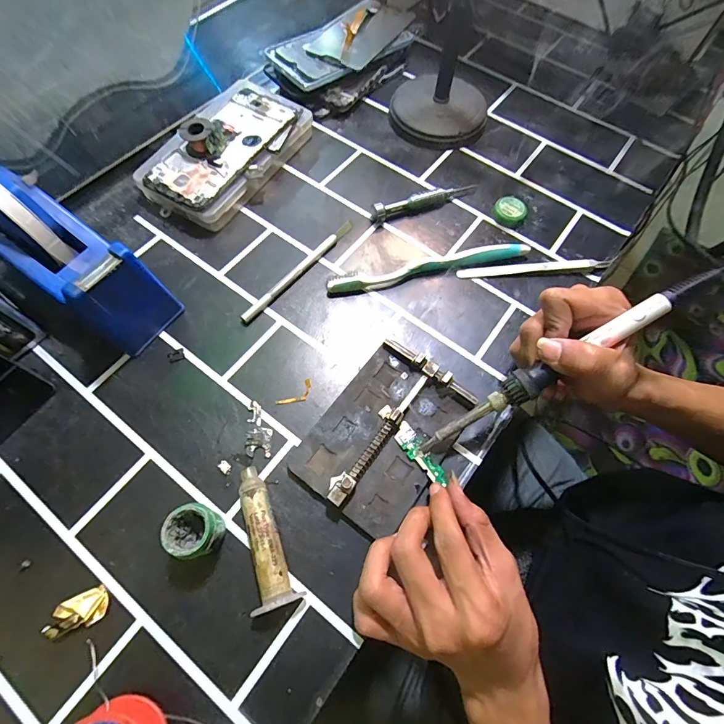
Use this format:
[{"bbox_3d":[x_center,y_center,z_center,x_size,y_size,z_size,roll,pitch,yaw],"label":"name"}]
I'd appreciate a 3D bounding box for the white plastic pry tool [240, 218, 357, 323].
[{"bbox_3d":[-0.055,-0.084,0.354,0.008,0.010,0.138,37,69,13],"label":"white plastic pry tool"}]

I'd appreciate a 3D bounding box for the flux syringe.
[{"bbox_3d":[-0.061,0.111,0.258,0.025,0.022,0.085,-13,67,-9],"label":"flux syringe"}]

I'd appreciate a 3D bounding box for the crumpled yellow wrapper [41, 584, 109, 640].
[{"bbox_3d":[-0.174,0.154,0.242,0.034,0.007,0.019,-21,69,-12],"label":"crumpled yellow wrapper"}]

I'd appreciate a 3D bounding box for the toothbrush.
[{"bbox_3d":[0.061,-0.084,0.354,0.184,0.016,0.016,-10,67,-8],"label":"toothbrush"}]

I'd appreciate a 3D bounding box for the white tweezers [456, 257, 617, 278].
[{"bbox_3d":[0.163,-0.087,0.366,0.149,0.012,0.011,-4,66,-5],"label":"white tweezers"}]

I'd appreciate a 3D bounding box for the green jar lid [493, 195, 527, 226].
[{"bbox_3d":[0.145,-0.148,0.387,0.030,0.012,0.031,1,66,-3],"label":"green jar lid"}]

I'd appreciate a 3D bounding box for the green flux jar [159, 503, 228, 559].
[{"bbox_3d":[-0.103,0.107,0.251,0.031,0.036,0.029,1,66,-3],"label":"green flux jar"}]

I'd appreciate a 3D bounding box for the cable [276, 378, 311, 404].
[{"bbox_3d":[-0.051,0.026,0.307,0.031,0.004,0.013,-35,72,-17],"label":"cable"}]

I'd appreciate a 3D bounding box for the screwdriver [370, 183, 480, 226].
[{"bbox_3d":[0.064,-0.157,0.388,0.112,0.018,0.014,-20,68,-12],"label":"screwdriver"}]

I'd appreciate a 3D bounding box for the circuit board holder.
[{"bbox_3d":[0.018,0.049,0.286,0.088,0.028,0.124,37,69,13],"label":"circuit board holder"}]

